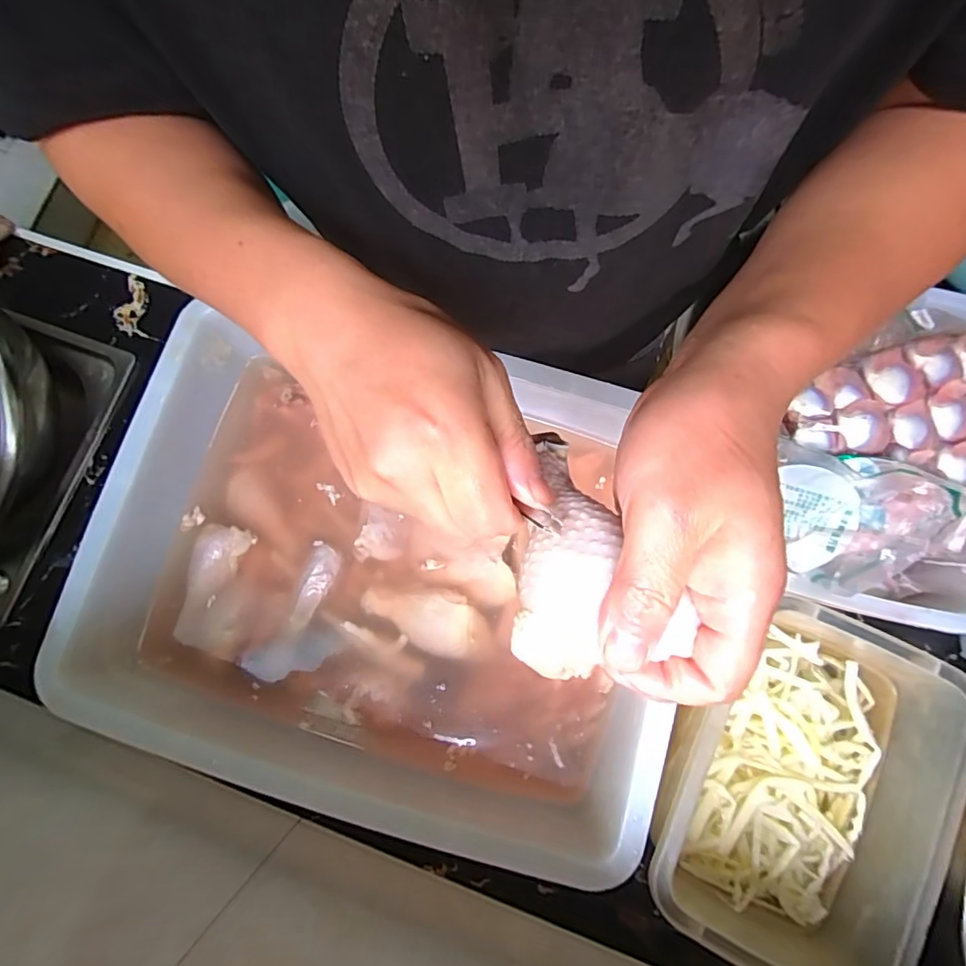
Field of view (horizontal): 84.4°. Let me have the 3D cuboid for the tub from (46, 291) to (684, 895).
[{"bbox_3d":[-0.091,0.079,0.496,0.491,0.125,0.382,13,79,2],"label":"tub"}]

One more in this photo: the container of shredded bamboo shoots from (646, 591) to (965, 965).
[{"bbox_3d":[0.247,0.228,0.427,0.183,0.091,0.266,29,80,5],"label":"container of shredded bamboo shoots"}]

